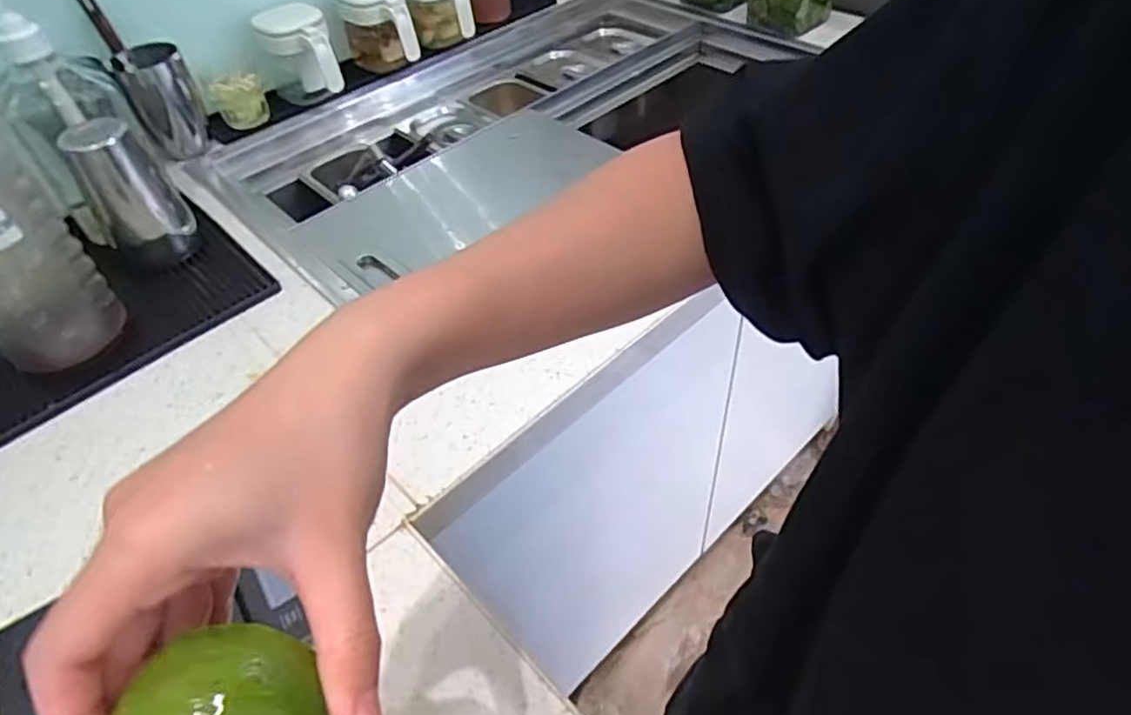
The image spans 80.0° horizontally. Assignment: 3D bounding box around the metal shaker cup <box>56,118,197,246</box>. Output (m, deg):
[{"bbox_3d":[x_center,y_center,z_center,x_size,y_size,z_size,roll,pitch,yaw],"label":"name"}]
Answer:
[{"bbox_3d":[-0.442,-0.176,0.684,0.071,0.132,0.081,-34,53,-24],"label":"metal shaker cup"}]

